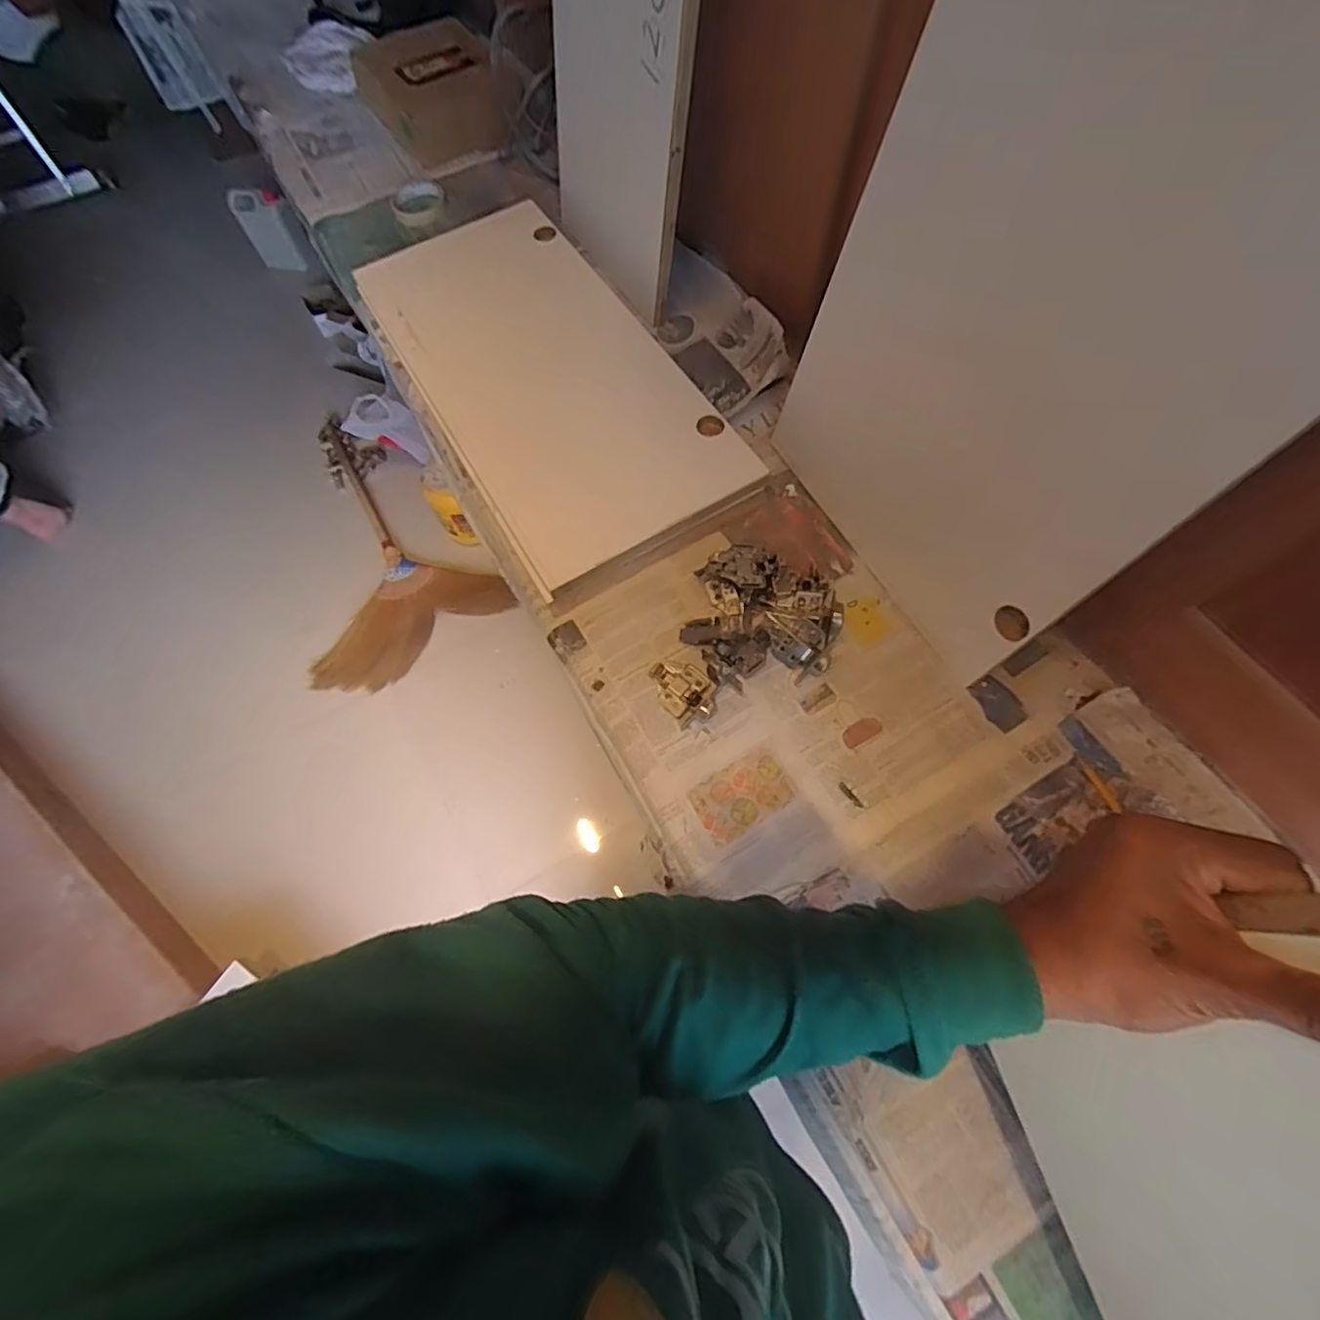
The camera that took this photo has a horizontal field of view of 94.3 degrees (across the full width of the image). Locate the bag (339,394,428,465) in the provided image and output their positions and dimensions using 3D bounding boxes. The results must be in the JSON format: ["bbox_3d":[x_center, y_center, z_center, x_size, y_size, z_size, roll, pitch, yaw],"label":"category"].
[{"bbox_3d":[-0.741,-0.613,1.654,0.222,0.173,0.093,18,68,10],"label":"bag"}]

